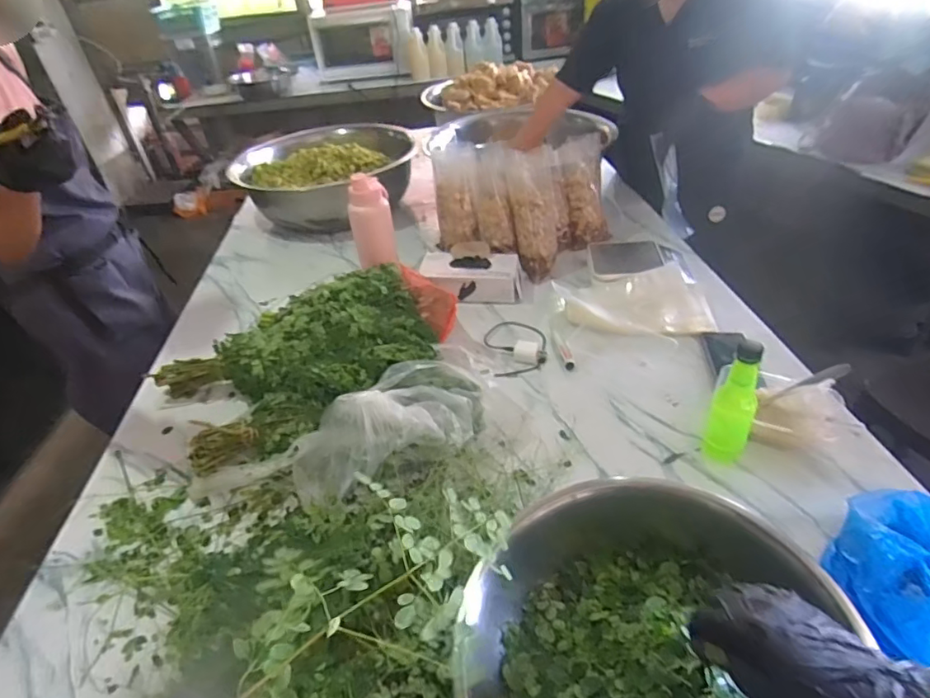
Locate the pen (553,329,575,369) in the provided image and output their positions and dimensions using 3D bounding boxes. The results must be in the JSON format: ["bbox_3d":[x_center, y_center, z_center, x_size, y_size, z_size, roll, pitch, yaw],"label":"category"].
[{"bbox_3d":[0.183,-0.003,1.002,0.020,0.015,0.107,-8,39,-2],"label":"pen"}]

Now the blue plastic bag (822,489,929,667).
[{"bbox_3d":[0.503,0.256,0.581,0.172,0.072,0.217,-19,40,-15],"label":"blue plastic bag"}]

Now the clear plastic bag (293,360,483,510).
[{"bbox_3d":[-0.119,0.103,0.798,0.288,0.103,0.155,-18,40,-14],"label":"clear plastic bag"}]

